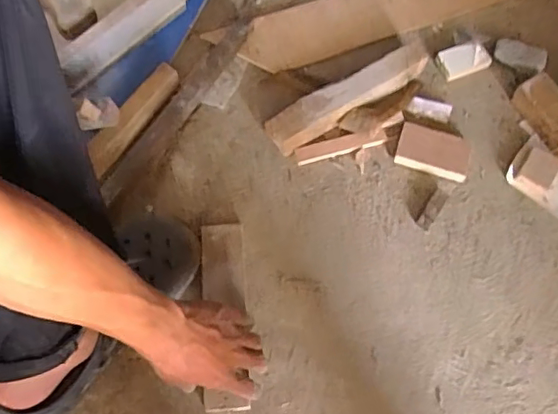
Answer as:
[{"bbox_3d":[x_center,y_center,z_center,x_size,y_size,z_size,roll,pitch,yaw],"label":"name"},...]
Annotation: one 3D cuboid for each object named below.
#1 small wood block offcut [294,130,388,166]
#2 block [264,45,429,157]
[{"bbox_3d":[0.083,-0.081,0.766,0.123,0.006,0.024,-14,89,-3],"label":"small wood block offcut"},{"bbox_3d":[0.094,-0.148,0.775,0.240,0.048,0.045,-30,73,-13],"label":"block"}]

